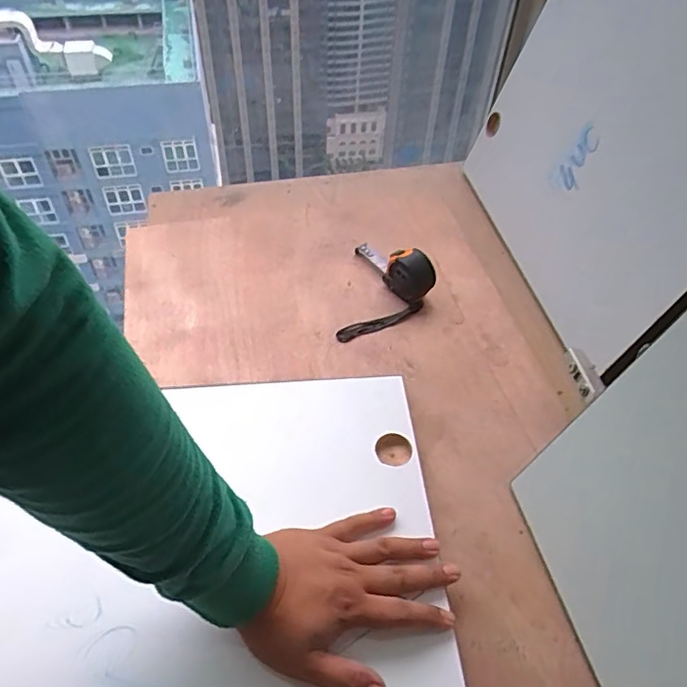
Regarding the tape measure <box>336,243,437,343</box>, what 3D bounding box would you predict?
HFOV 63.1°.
[{"bbox_3d":[0.056,-0.077,0.677,0.101,0.061,0.152,8,50,6],"label":"tape measure"}]

